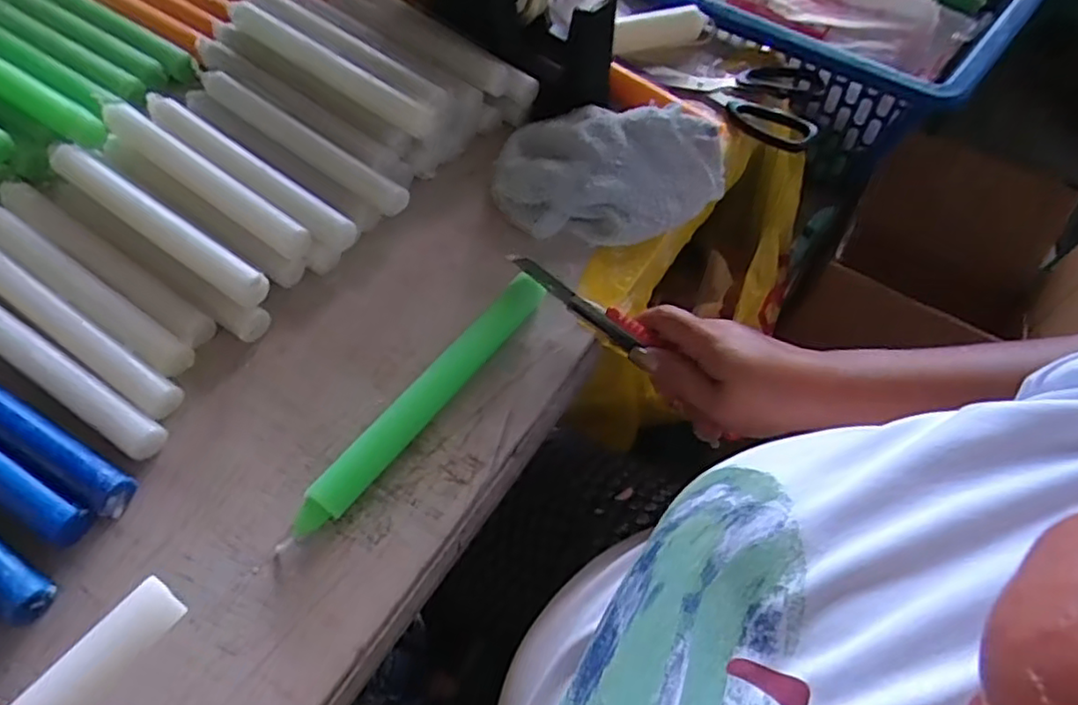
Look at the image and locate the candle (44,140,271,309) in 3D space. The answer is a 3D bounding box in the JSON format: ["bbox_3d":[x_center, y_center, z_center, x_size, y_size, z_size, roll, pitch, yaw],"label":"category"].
[{"bbox_3d":[-0.248,-0.084,0.429,0.188,0.027,0.022,33,62,15],"label":"candle"}]

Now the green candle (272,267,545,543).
[{"bbox_3d":[-0.068,0.029,0.396,0.019,0.022,0.207,35,63,16],"label":"green candle"}]

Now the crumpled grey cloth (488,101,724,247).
[{"bbox_3d":[0.059,-0.134,0.486,0.181,0.044,0.106,-4,59,-6],"label":"crumpled grey cloth"}]

